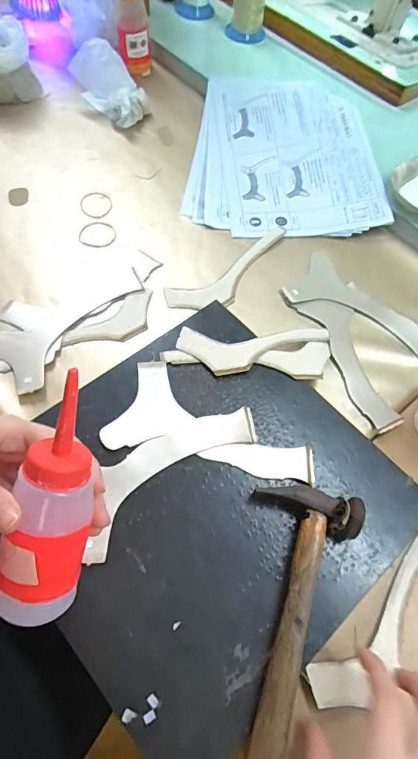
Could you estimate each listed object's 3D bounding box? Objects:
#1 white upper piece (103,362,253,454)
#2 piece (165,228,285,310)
[{"bbox_3d":[-0.027,0.026,0.405,0.134,0.005,0.086,5,64,-2],"label":"white upper piece"},{"bbox_3d":[0.033,-0.129,0.513,0.183,0.005,0.058,-33,69,-14],"label":"piece"}]

